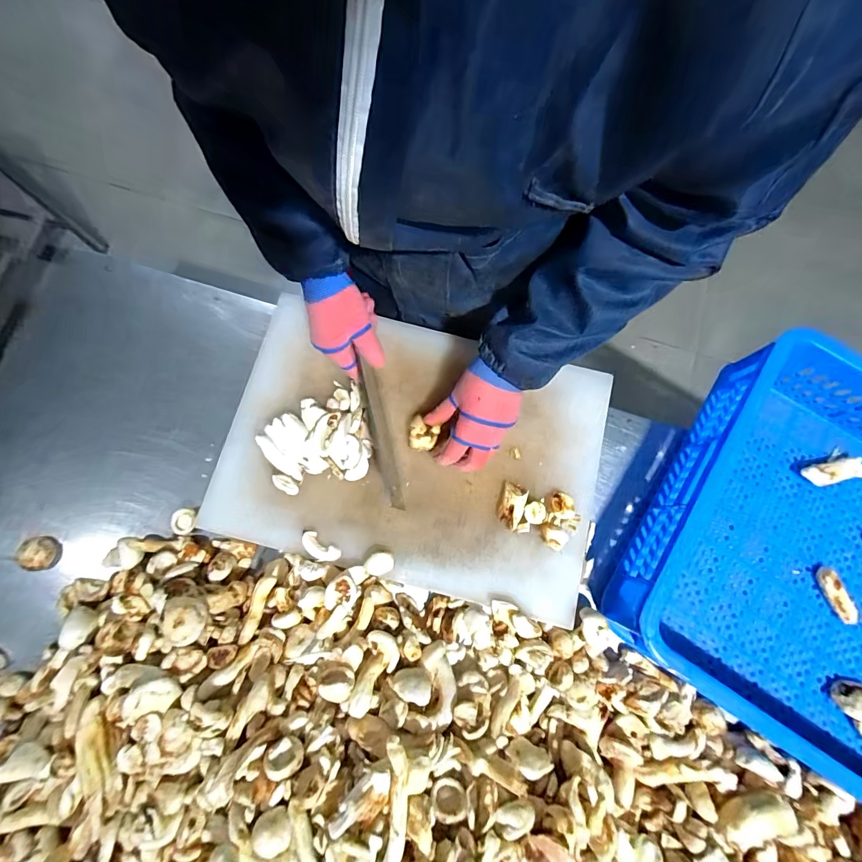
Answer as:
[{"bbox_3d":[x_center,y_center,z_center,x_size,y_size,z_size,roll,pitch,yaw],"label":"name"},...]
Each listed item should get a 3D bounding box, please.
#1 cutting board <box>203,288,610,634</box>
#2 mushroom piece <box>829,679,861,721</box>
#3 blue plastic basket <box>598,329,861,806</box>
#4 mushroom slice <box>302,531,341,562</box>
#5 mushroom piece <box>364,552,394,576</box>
[{"bbox_3d":[-0.021,0.019,0.499,0.452,0.022,0.309,14,79,3],"label":"cutting board"},{"bbox_3d":[0.472,0.298,0.440,0.037,0.033,0.036,20,79,4],"label":"mushroom piece"},{"bbox_3d":[0.552,0.201,0.447,0.594,0.103,0.419,34,80,7],"label":"blue plastic basket"},{"bbox_3d":[-0.130,0.137,0.470,0.049,0.015,0.022,32,80,6],"label":"mushroom slice"},{"bbox_3d":[-0.060,0.153,0.460,0.032,0.012,0.025,-8,78,-2],"label":"mushroom piece"}]

